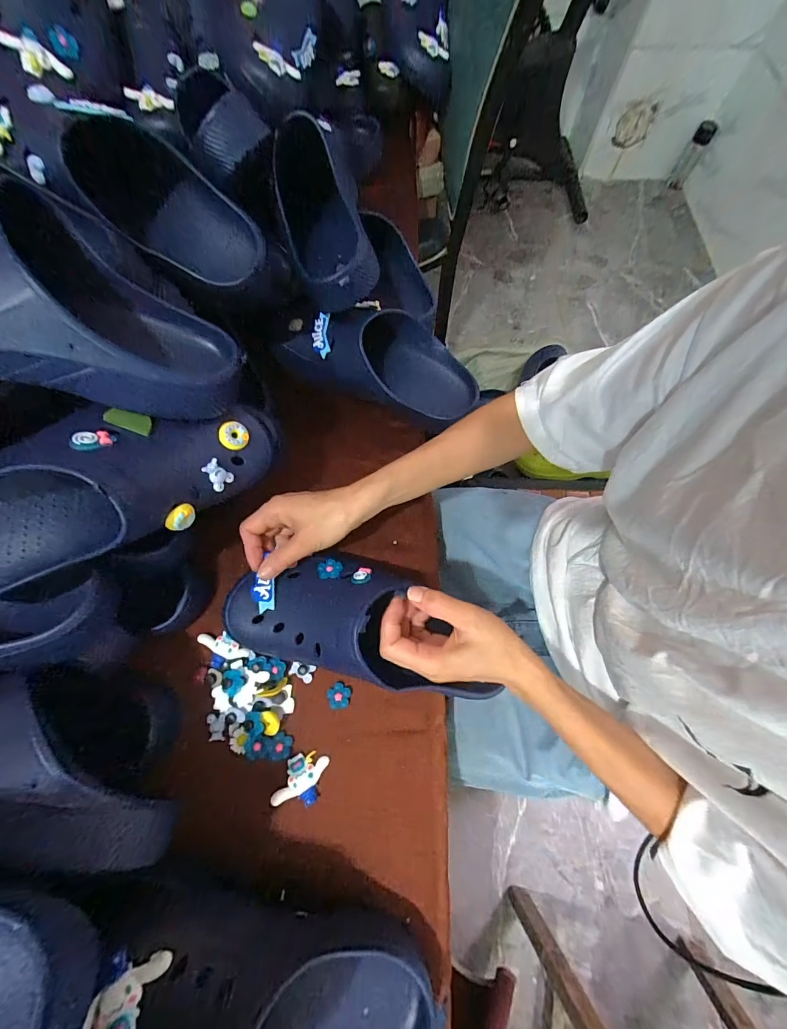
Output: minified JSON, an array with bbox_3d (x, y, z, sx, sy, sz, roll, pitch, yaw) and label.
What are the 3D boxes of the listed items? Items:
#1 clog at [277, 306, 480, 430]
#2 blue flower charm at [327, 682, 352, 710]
[{"bbox_3d":[-0.015,-0.201,0.470,0.258,0.074,0.111,22,72,7],"label":"clog"},{"bbox_3d":[-0.056,0.187,0.389,0.023,0.006,0.023,0,71,-1],"label":"blue flower charm"}]

